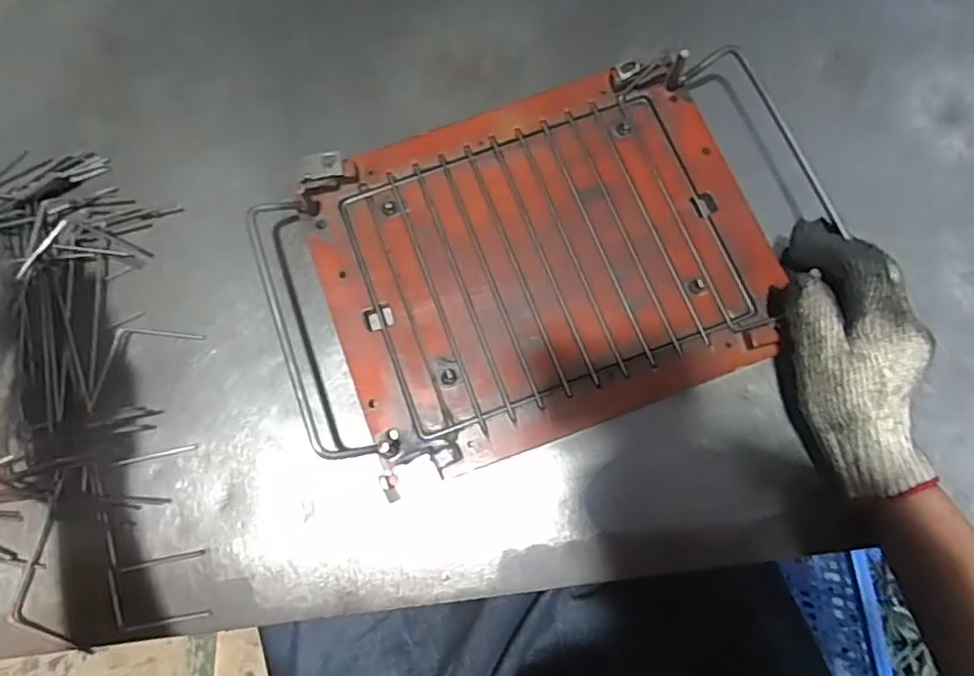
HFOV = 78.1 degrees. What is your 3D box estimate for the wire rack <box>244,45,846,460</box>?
[{"bbox_3d":[0.045,-0.061,0.412,0.379,0.033,0.195,-20,74,-5],"label":"wire rack"}]

